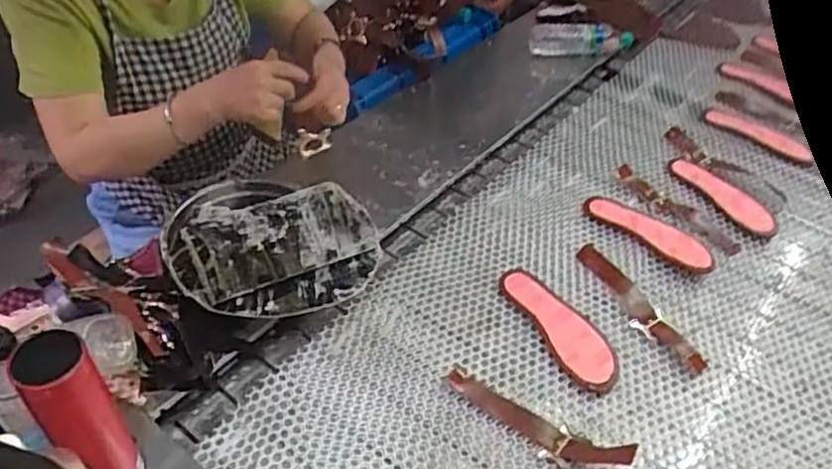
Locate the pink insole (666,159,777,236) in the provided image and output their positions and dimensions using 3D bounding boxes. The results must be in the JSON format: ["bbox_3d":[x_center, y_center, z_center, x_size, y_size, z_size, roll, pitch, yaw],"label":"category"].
[{"bbox_3d":[0.541,-0.070,1.158,0.085,0.009,0.211,-19,49,-21],"label":"pink insole"}]

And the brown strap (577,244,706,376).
[{"bbox_3d":[0.320,0.104,0.964,0.049,0.007,0.245,-21,50,-22],"label":"brown strap"}]

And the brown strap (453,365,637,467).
[{"bbox_3d":[0.142,0.226,0.807,0.238,0.046,0.050,27,49,22],"label":"brown strap"}]

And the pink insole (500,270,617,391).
[{"bbox_3d":[0.208,0.124,0.931,0.091,0.013,0.221,-19,49,-21],"label":"pink insole"}]

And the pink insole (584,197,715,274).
[{"bbox_3d":[0.378,-0.006,1.069,0.087,0.013,0.213,-34,55,-31],"label":"pink insole"}]

